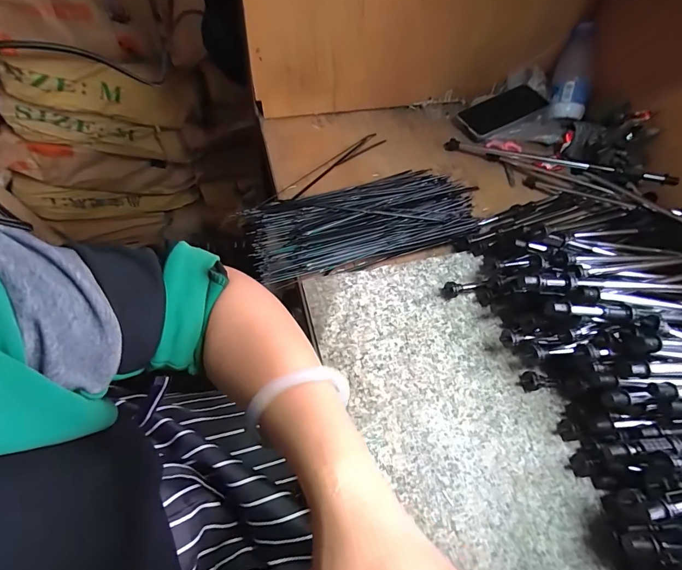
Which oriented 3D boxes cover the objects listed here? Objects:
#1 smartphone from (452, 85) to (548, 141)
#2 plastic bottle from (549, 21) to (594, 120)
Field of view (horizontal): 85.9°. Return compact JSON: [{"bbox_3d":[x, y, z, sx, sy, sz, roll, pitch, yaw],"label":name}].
[{"bbox_3d":[0.286,-0.312,0.657,0.156,0.010,0.073,-25,68,-7],"label":"smartphone"},{"bbox_3d":[0.411,-0.374,0.652,0.060,0.048,0.153,5,98,-1],"label":"plastic bottle"}]

